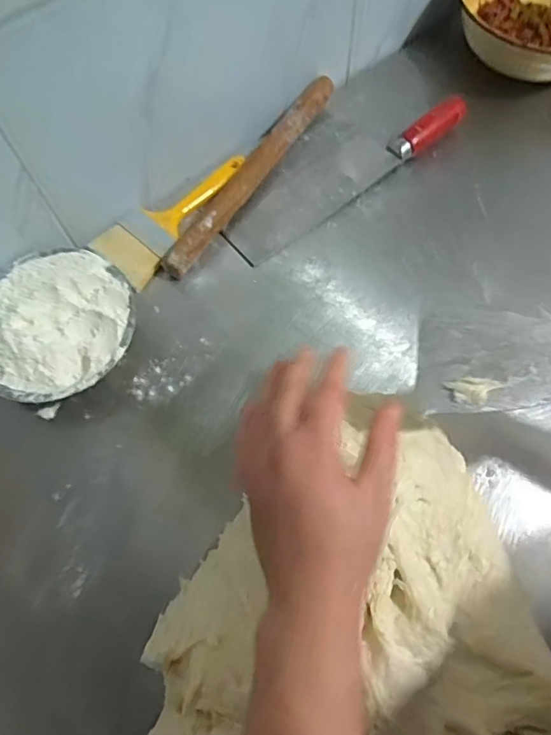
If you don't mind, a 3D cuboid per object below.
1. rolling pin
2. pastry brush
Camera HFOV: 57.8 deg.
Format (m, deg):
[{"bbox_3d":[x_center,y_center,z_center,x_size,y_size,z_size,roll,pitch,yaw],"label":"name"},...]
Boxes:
[{"bbox_3d":[-0.021,-0.214,0.545,0.027,0.028,0.297,31,71,15],"label":"rolling pin"},{"bbox_3d":[-0.114,-0.175,0.544,0.069,0.014,0.191,31,71,15],"label":"pastry brush"}]

